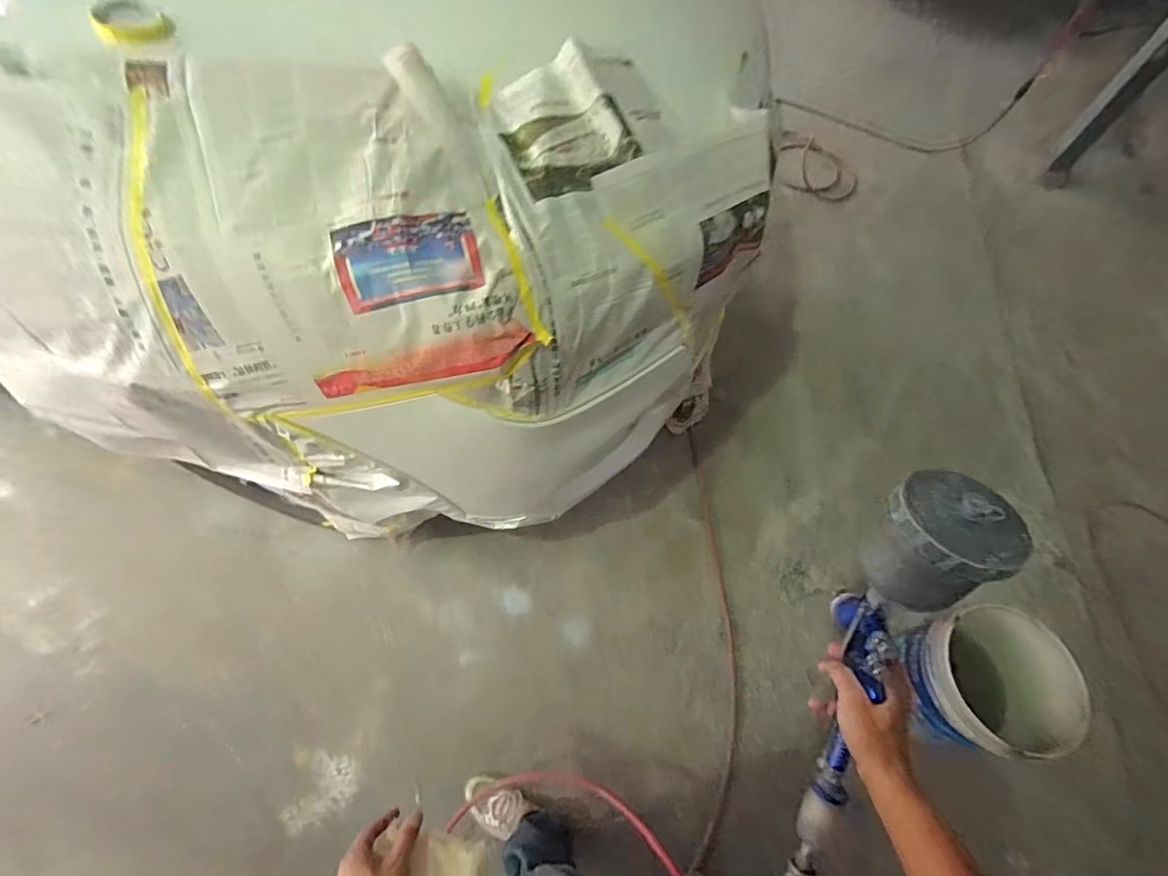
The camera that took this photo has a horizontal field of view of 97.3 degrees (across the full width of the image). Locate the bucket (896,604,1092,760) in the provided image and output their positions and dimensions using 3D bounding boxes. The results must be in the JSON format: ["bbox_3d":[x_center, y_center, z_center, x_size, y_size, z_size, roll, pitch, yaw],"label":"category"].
[{"bbox_3d":[0.919,0.588,1.222,0.288,0.299,0.292,2,62,-3],"label":"bucket"}]

